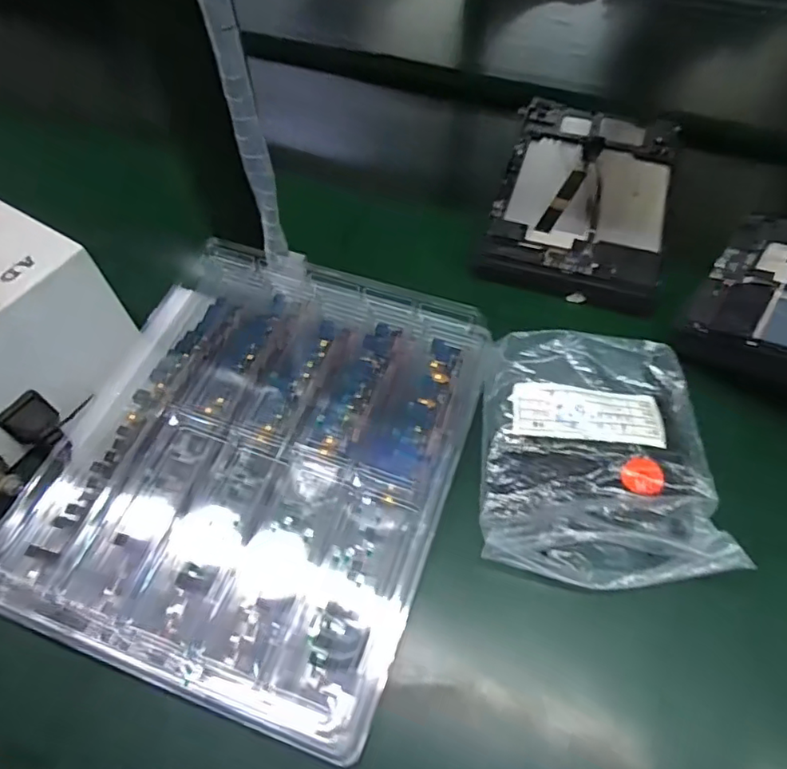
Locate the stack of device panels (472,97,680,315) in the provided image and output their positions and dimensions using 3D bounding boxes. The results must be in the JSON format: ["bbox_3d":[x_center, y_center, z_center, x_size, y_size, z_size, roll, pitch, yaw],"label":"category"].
[{"bbox_3d":[0.172,-0.173,0.497,0.144,0.036,0.232,15,58,11],"label":"stack of device panels"}]

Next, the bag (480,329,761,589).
[{"bbox_3d":[0.132,0.038,0.356,0.139,0.032,0.172,6,56,5],"label":"bag"}]

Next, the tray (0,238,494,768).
[{"bbox_3d":[-0.077,0.037,0.345,0.228,0.031,0.271,18,61,11],"label":"tray"}]

